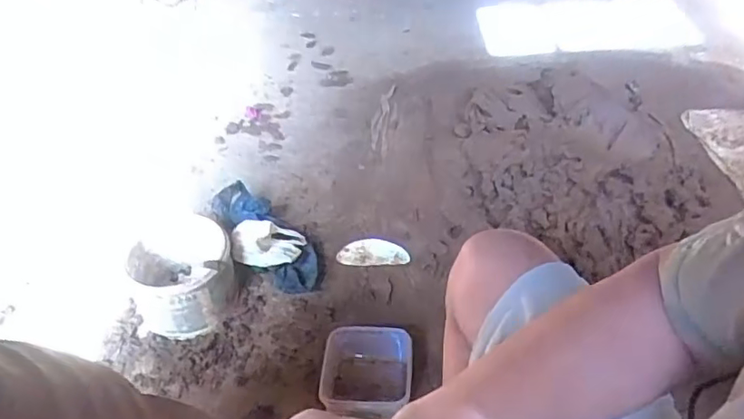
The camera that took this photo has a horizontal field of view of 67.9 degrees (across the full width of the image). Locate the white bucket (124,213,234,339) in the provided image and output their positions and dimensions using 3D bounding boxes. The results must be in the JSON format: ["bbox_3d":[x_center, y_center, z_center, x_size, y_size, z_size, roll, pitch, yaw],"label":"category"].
[{"bbox_3d":[-0.336,0.115,0.985,0.175,0.127,0.190,-10,45,-7],"label":"white bucket"}]

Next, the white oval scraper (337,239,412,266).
[{"bbox_3d":[0.003,0.083,1.089,0.139,0.012,0.060,2,44,4],"label":"white oval scraper"}]

